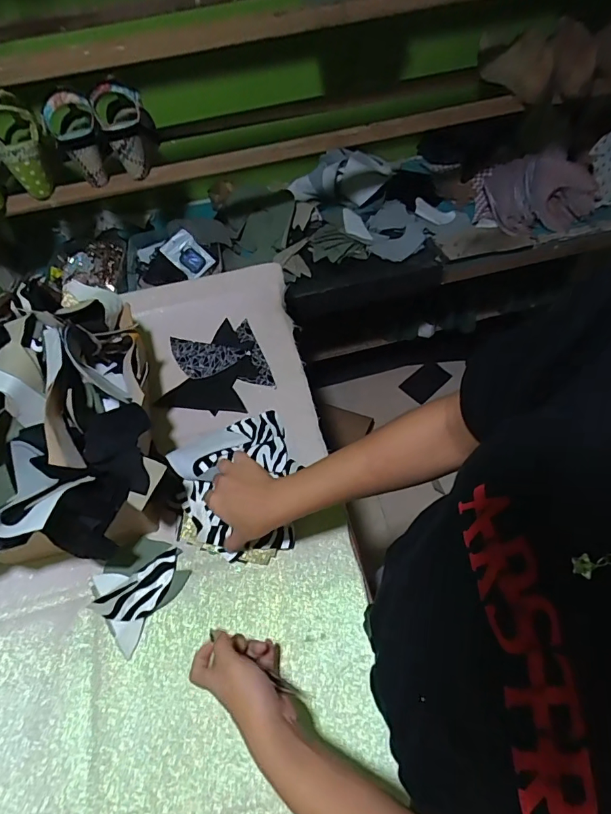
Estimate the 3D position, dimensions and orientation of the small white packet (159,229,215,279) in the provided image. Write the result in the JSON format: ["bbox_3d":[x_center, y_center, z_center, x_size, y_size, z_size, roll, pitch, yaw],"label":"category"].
[{"bbox_3d":[-0.251,-0.326,0.970,0.070,0.018,0.099,-45,96,-10],"label":"small white packet"}]

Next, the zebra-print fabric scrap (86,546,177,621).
[{"bbox_3d":[-0.198,0.224,0.550,0.109,0.009,0.051,-31,66,-19],"label":"zebra-print fabric scrap"}]

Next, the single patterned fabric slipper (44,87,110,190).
[{"bbox_3d":[-0.379,-0.448,0.762,0.075,0.131,0.066,-26,60,-13],"label":"single patterned fabric slipper"}]

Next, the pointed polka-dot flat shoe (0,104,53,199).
[{"bbox_3d":[-0.463,-0.423,0.753,0.077,0.129,0.062,-31,61,-16],"label":"pointed polka-dot flat shoe"}]

